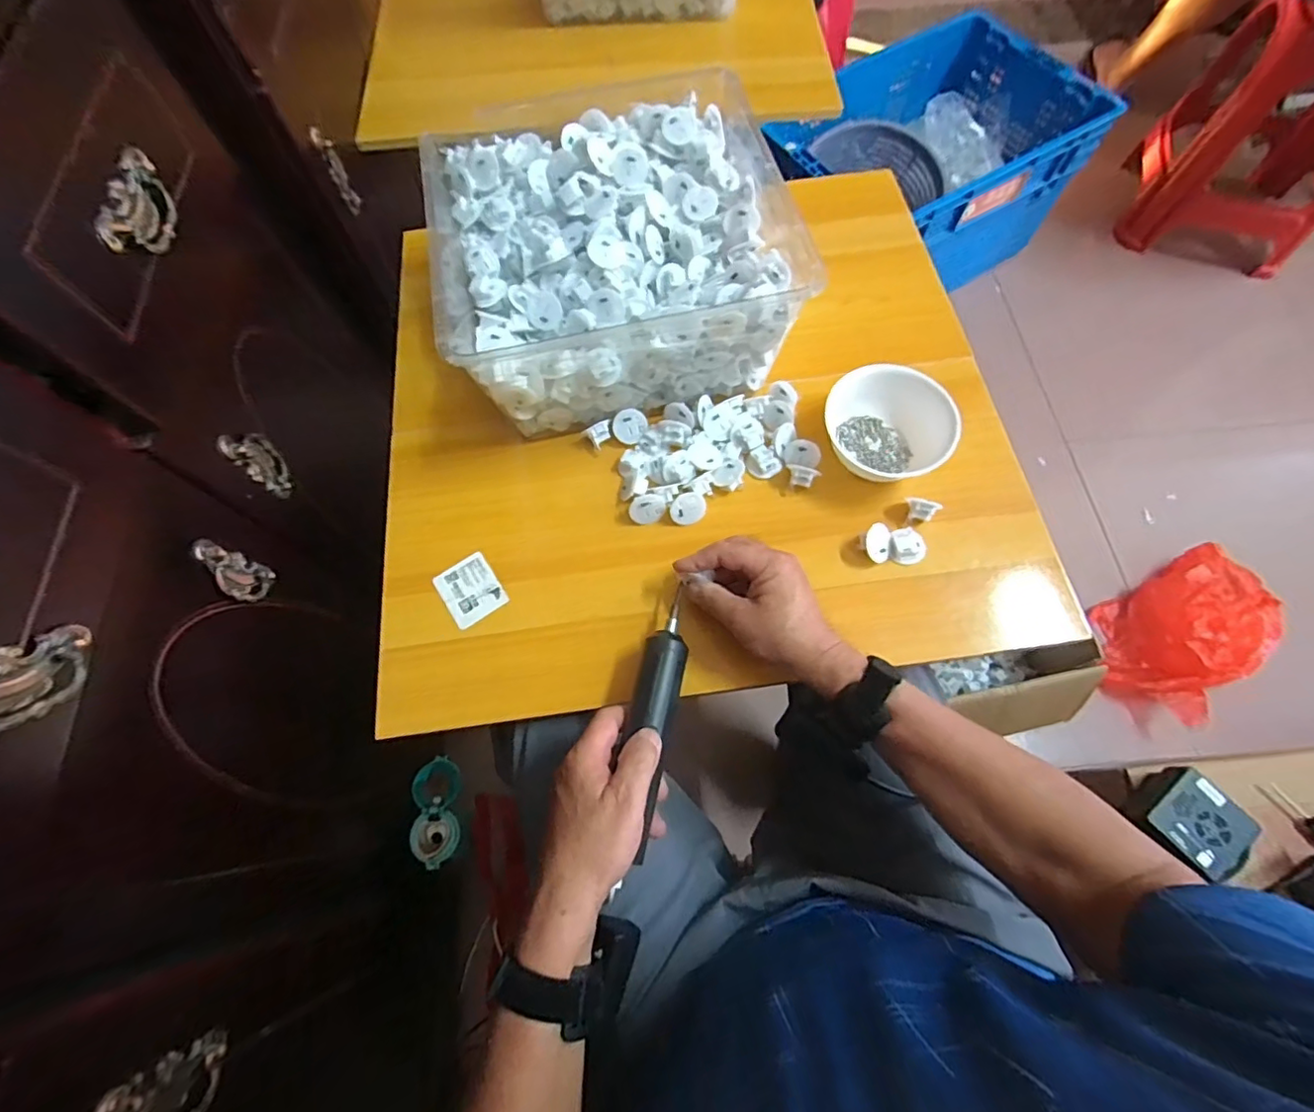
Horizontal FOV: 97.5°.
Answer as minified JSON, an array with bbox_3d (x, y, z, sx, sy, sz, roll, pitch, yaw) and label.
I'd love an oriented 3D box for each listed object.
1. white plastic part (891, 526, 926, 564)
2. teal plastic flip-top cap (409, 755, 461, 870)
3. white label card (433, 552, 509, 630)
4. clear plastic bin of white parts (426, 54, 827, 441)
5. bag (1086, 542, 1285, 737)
[{"bbox_3d":[0.223,-0.007,0.518,0.031,0.025,0.031,-1,68,2],"label":"white plastic part"},{"bbox_3d":[-0.285,0.329,0.744,0.055,0.023,0.126,-6,68,-1],"label":"teal plastic flip-top cap"},{"bbox_3d":[-0.170,0.031,0.526,0.049,0.004,0.059,-31,74,-17],"label":"white label card"},{"bbox_3d":[-0.048,-0.299,0.568,0.308,0.123,0.312,-10,68,-2],"label":"clear plastic bin of white parts"},{"bbox_3d":[0.841,0.121,0.927,0.292,0.120,0.194,-39,72,-13],"label":"bag"}]

